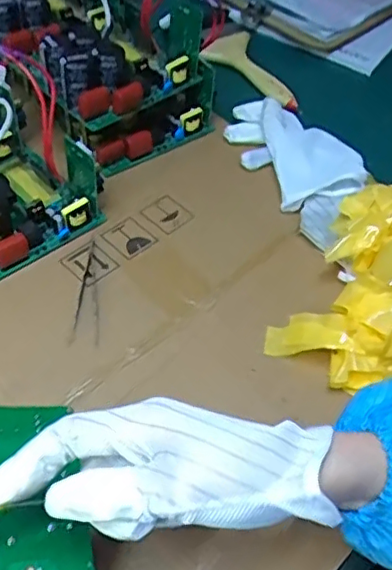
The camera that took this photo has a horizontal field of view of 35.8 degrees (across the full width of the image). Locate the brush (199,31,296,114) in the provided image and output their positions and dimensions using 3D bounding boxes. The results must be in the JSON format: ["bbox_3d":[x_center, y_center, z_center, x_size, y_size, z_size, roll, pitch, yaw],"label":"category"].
[{"bbox_3d":[0.078,-0.260,0.730,0.149,0.019,0.062,37,58,22],"label":"brush"}]

